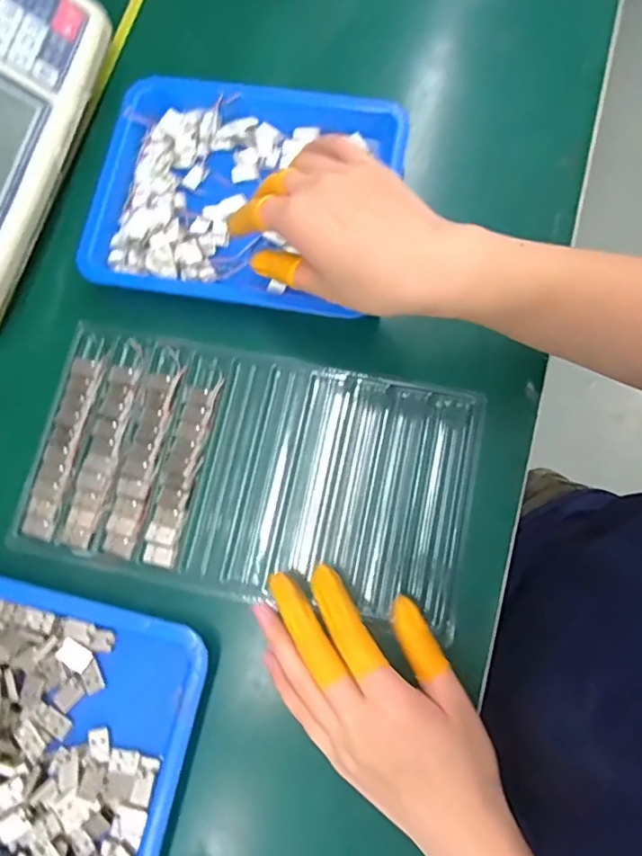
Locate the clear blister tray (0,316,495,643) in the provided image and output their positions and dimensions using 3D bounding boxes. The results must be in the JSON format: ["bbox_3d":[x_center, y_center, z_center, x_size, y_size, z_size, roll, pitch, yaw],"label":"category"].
[{"bbox_3d":[-0.047,0.027,0.373,0.291,0.019,0.153,12,74,4],"label":"clear blister tray"}]

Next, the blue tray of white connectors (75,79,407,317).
[{"bbox_3d":[-0.059,-0.169,0.407,0.208,0.032,0.169,13,74,4],"label":"blue tray of white connectors"}]

